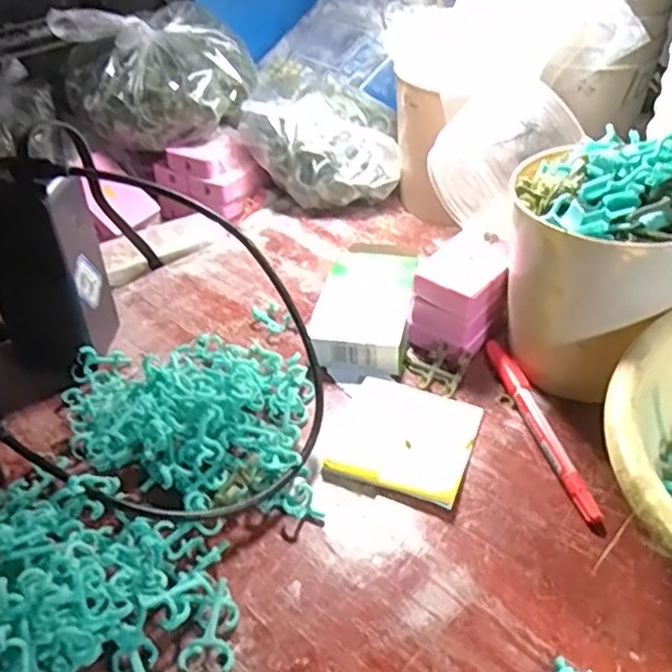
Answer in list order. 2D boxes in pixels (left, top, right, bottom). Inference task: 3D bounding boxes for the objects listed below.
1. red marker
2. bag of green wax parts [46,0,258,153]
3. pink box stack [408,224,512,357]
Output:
[{"bbox_3d":[0.118,0.051,0.399,0.013,0.011,0.138,-10,39,-8],"label":"red marker"},{"bbox_3d":[-0.153,-0.229,0.596,0.162,0.098,0.111,-12,39,-10],"label":"bag of green wax parts"},{"bbox_3d":[0.086,-0.026,0.455,0.047,0.057,0.073,24,46,31],"label":"pink box stack"}]

